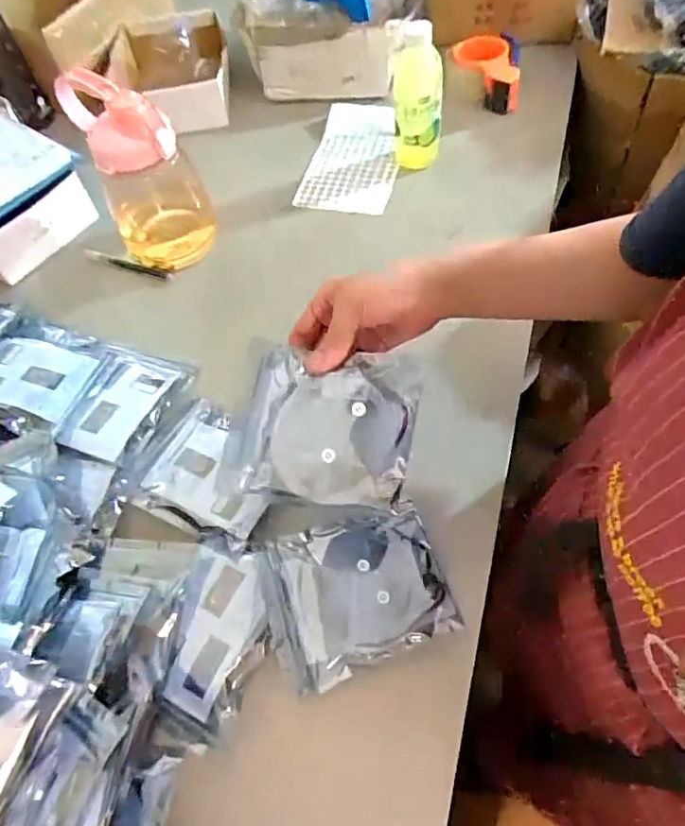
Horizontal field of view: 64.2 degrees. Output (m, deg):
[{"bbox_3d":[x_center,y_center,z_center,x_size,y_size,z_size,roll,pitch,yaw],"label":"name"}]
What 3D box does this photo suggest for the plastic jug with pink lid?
[{"bbox_3d":[-0.229,-0.279,0.646,0.115,0.210,0.117,-22,59,-10],"label":"plastic jug with pink lid"}]

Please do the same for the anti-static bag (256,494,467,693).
[{"bbox_3d":[0.012,0.147,0.454,0.144,0.009,0.118,-16,58,-7],"label":"anti-static bag"}]

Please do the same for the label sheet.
[{"bbox_3d":[0.019,-0.369,0.779,0.124,0.017,0.219,10,65,7],"label":"label sheet"}]

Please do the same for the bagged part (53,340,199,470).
[{"bbox_3d":[-0.231,-0.016,0.571,0.104,0.013,0.138,15,60,12],"label":"bagged part"}]

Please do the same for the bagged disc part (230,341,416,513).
[{"bbox_3d":[-0.017,0.006,0.420,0.142,0.016,0.122,4,80,22],"label":"bagged disc part"}]

